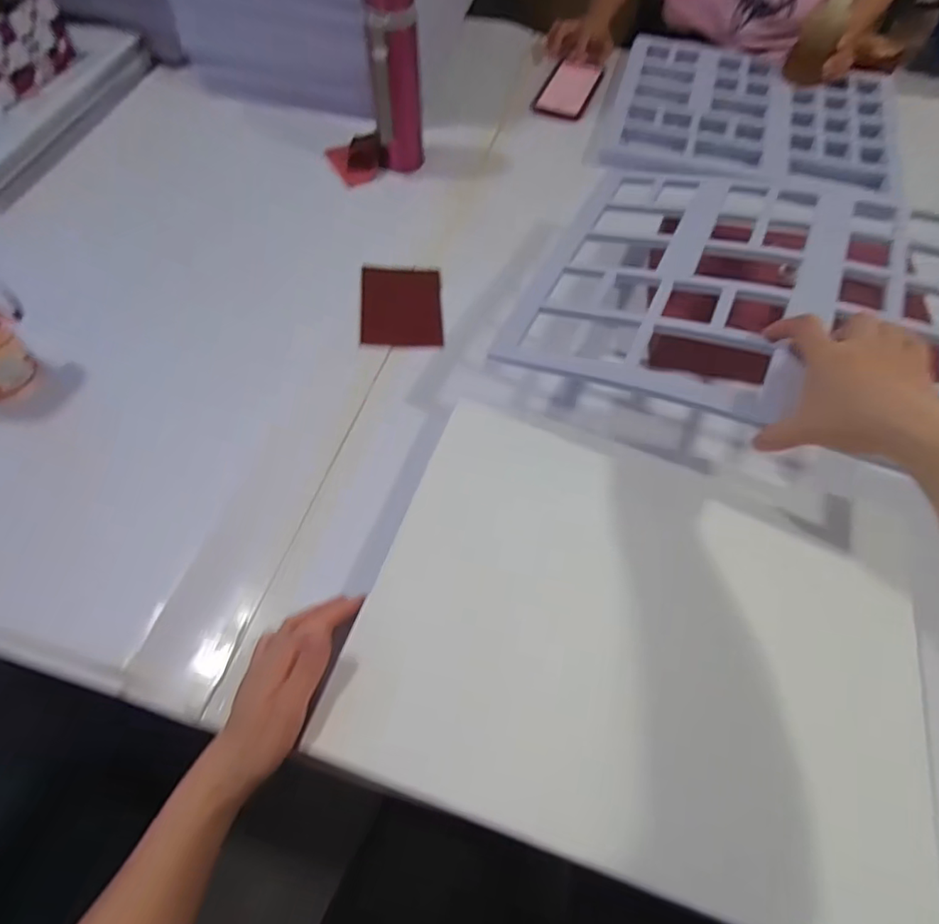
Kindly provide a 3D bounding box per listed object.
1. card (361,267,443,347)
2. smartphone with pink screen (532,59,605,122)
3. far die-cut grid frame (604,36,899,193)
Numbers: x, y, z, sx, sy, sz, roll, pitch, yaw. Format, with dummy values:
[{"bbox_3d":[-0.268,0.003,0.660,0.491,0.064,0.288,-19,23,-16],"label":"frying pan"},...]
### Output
[{"bbox_3d":[-0.083,-0.193,0.689,0.096,0.004,0.123,2,61,-12],"label":"card"},{"bbox_3d":[0.172,-0.641,0.955,0.084,0.008,0.170,19,60,10],"label":"smartphone with pink screen"},{"bbox_3d":[0.455,-0.557,0.894,0.424,0.013,0.366,14,62,8],"label":"far die-cut grid frame"}]

